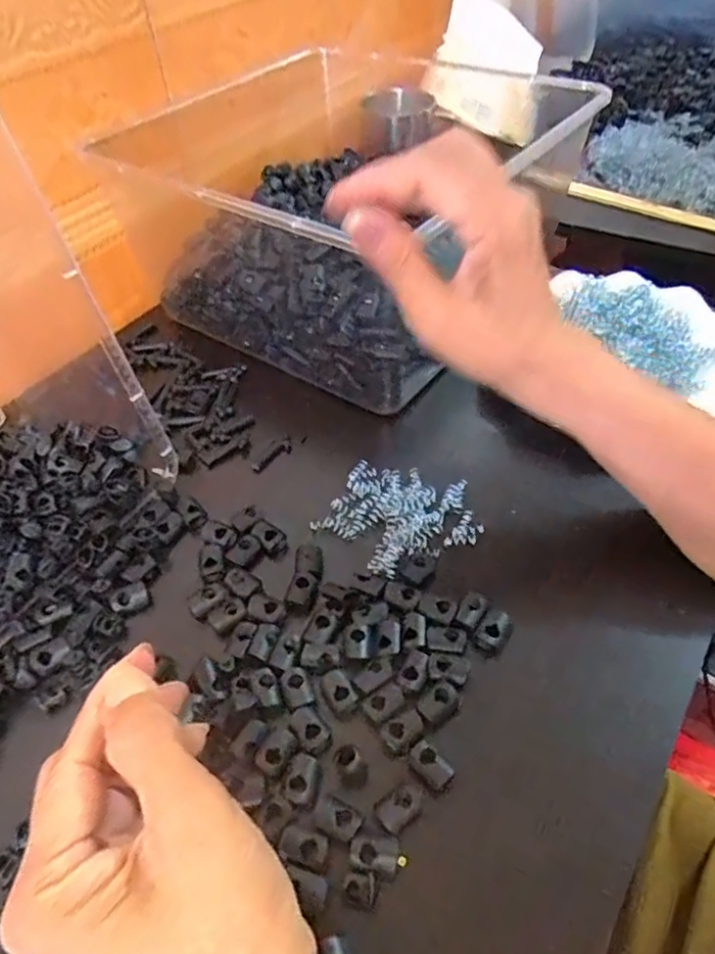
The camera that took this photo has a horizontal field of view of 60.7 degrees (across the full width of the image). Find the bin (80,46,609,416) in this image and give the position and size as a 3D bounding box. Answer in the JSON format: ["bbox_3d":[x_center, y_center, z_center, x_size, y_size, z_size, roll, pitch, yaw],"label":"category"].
[{"bbox_3d":[-0.025,-0.221,0.511,0.298,0.134,0.277,28,55,25],"label":"bin"}]

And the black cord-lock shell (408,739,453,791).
[{"bbox_3d":[0.033,0.132,0.279,0.011,0.007,0.020,-36,55,-25],"label":"black cord-lock shell"}]

